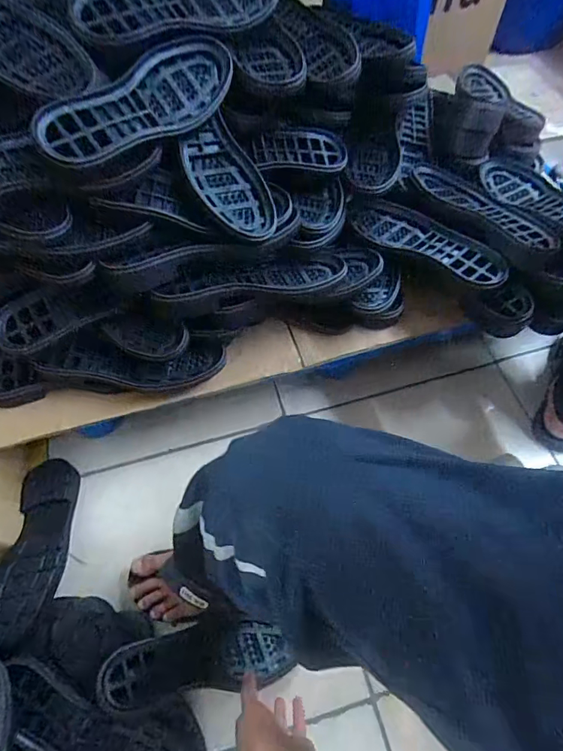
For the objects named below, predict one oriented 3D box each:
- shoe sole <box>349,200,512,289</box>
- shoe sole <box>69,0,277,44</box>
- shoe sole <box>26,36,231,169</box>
[{"bbox_3d":[0.205,-0.192,0.622,0.240,0.035,0.091,33,67,17],"label":"shoe sole"},{"bbox_3d":[-0.122,-0.446,0.525,0.256,0.030,0.094,-24,90,-21],"label":"shoe sole"},{"bbox_3d":[-0.155,-0.303,0.491,0.251,0.030,0.087,-45,102,-24],"label":"shoe sole"}]

